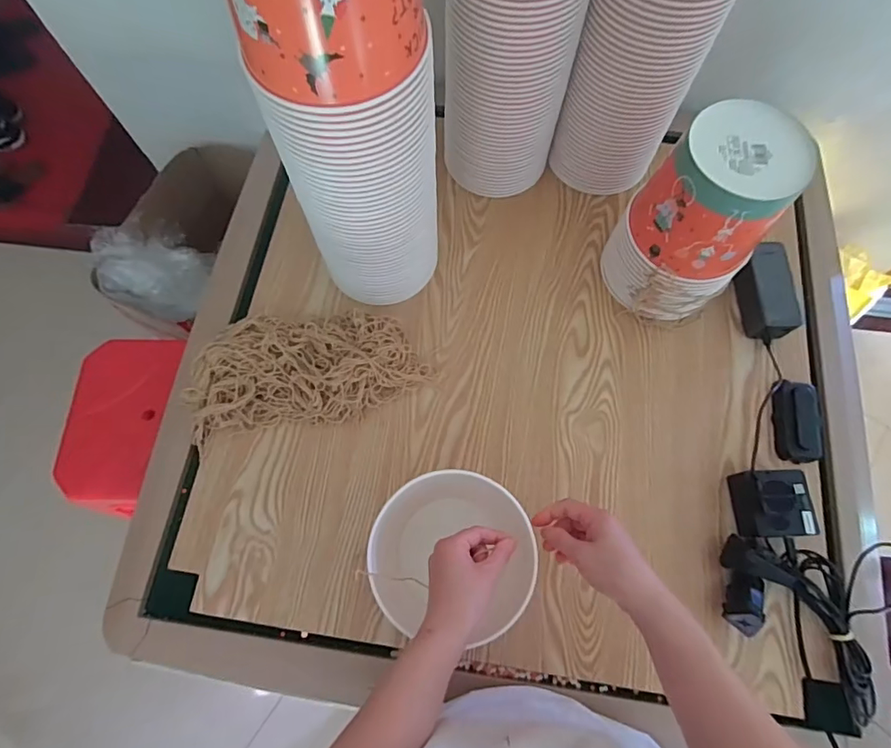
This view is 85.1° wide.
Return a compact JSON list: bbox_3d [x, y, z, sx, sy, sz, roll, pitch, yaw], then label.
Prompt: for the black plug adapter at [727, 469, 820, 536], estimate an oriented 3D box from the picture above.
[{"bbox_3d":[0.399,0.158,0.593,0.072,0.060,0.076,0,71,1],"label":"black plug adapter"}]

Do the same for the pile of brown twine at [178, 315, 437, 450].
[{"bbox_3d":[-0.187,-0.012,0.650,0.313,0.064,0.157,-12,72,-3],"label":"pile of brown twine"}]

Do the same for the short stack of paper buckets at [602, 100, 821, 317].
[{"bbox_3d":[0.308,-0.184,0.612,0.150,0.245,0.150,35,75,11],"label":"short stack of paper buckets"}]

